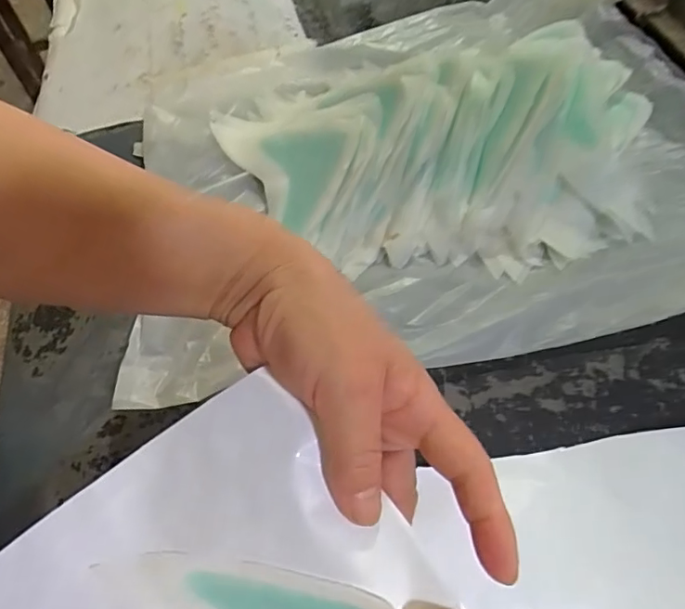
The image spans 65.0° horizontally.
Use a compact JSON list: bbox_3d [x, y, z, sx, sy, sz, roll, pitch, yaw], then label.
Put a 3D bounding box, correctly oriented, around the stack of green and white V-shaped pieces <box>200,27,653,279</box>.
[{"bbox_3d":[0.058,-0.142,0.417,0.327,0.077,0.224,2,57,3],"label":"stack of green and white V-shaped pieces"}]

